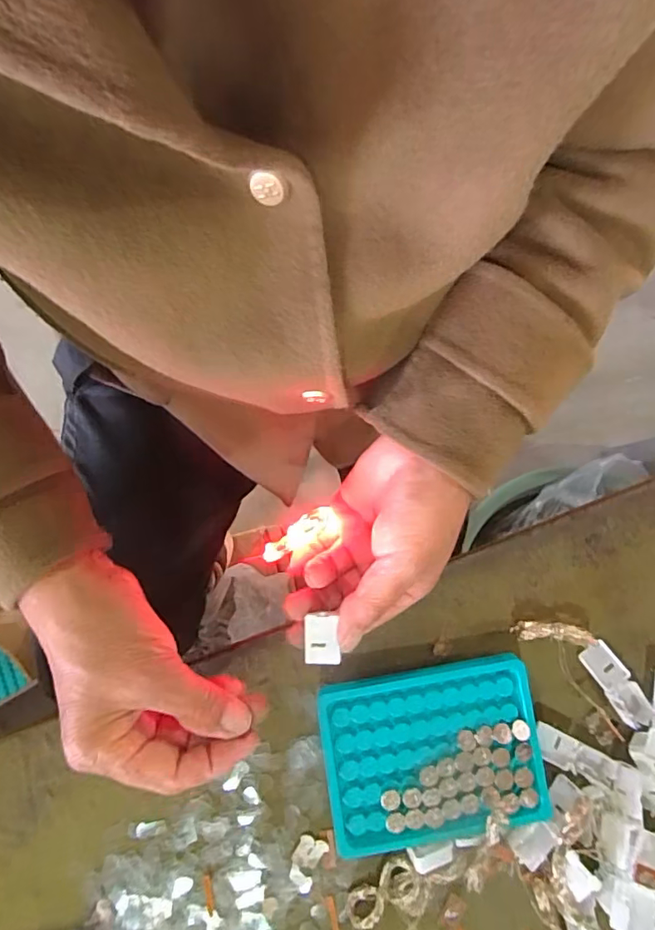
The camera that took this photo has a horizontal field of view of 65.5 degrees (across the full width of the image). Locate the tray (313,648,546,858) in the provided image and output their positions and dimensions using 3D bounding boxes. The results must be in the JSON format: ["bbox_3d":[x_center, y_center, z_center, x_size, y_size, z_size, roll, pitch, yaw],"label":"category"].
[{"bbox_3d":[0.063,0.175,0.311,0.128,0.017,0.095,-9,77,-3],"label":"tray"}]

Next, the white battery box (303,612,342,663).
[{"bbox_3d":[-0.002,0.095,0.276,0.019,0.009,0.026,-1,94,9],"label":"white battery box"}]

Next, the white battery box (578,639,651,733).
[{"bbox_3d":[0.184,0.138,0.323,0.019,0.007,0.054,-34,80,-8],"label":"white battery box"}]

